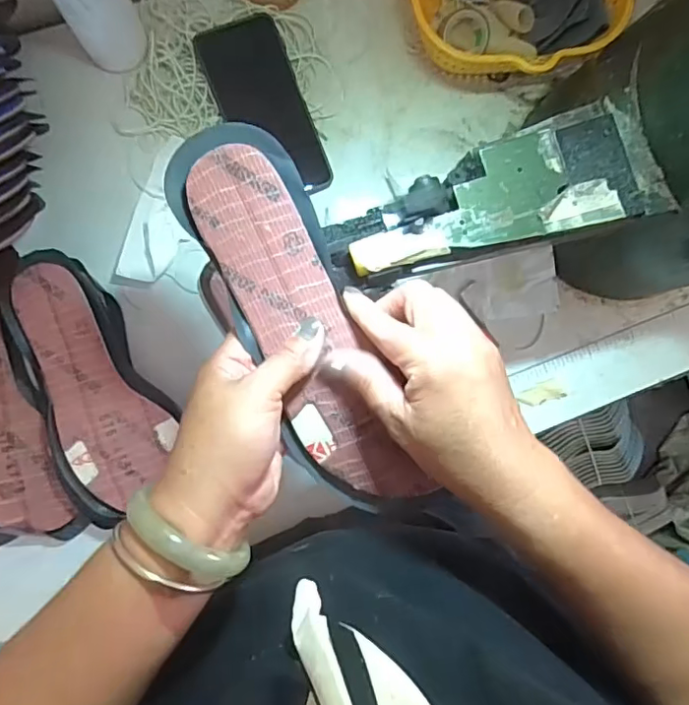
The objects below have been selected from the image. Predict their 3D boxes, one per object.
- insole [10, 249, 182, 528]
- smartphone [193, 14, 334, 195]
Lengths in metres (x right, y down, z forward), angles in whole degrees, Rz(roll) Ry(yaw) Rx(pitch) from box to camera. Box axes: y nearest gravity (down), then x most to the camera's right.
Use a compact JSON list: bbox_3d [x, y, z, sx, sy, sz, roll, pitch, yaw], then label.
[{"bbox_3d":[-0.213,0.024,0.483,0.100,0.029,0.226,-17,85,-8],"label":"insole"},{"bbox_3d":[-0.075,-0.228,0.527,0.078,0.007,0.166,-22,99,-7],"label":"smartphone"}]

